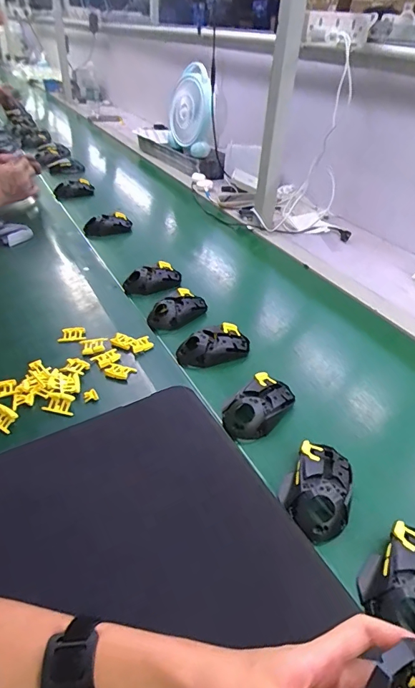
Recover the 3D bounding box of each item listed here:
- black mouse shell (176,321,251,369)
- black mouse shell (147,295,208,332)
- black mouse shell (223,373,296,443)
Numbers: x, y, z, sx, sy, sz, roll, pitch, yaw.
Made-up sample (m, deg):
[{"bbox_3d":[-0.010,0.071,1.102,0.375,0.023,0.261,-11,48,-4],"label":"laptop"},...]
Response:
[{"bbox_3d":[0.011,0.002,0.662,0.115,0.035,0.058,-14,41,-22],"label":"black mouse shell"},{"bbox_3d":[-0.050,-0.061,0.740,0.111,0.034,0.053,-28,48,-35],"label":"black mouse shell"},{"bbox_3d":[0.071,0.081,0.561,0.062,0.034,0.113,29,44,29],"label":"black mouse shell"}]

